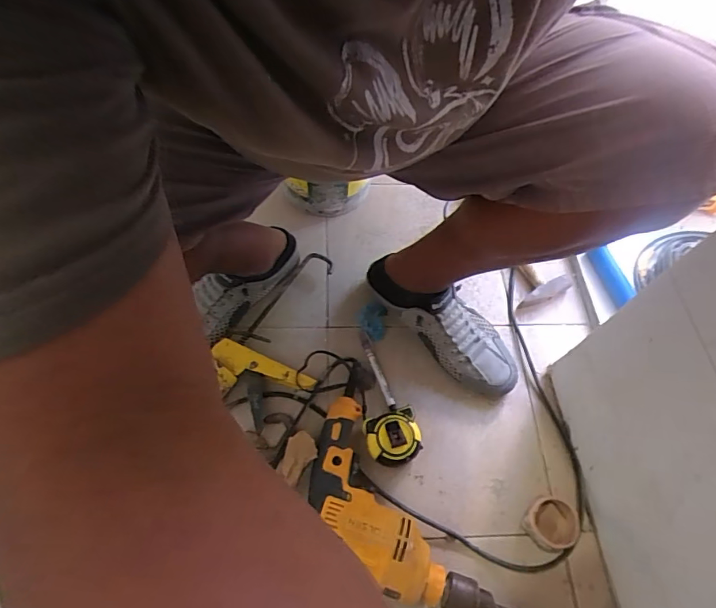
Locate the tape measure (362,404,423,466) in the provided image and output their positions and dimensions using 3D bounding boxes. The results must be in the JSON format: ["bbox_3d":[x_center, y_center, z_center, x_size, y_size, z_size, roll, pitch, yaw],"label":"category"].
[{"bbox_3d":[0.047,0.182,0.617,0.071,0.038,0.067,-15,63,-11],"label":"tape measure"}]

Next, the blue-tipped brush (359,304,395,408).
[{"bbox_3d":[0.026,0.070,0.689,0.044,0.018,0.170,-1,61,-3],"label":"blue-tipped brush"}]

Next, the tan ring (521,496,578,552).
[{"bbox_3d":[0.246,0.280,0.582,0.061,0.030,0.058,1,61,-2],"label":"tan ring"}]

